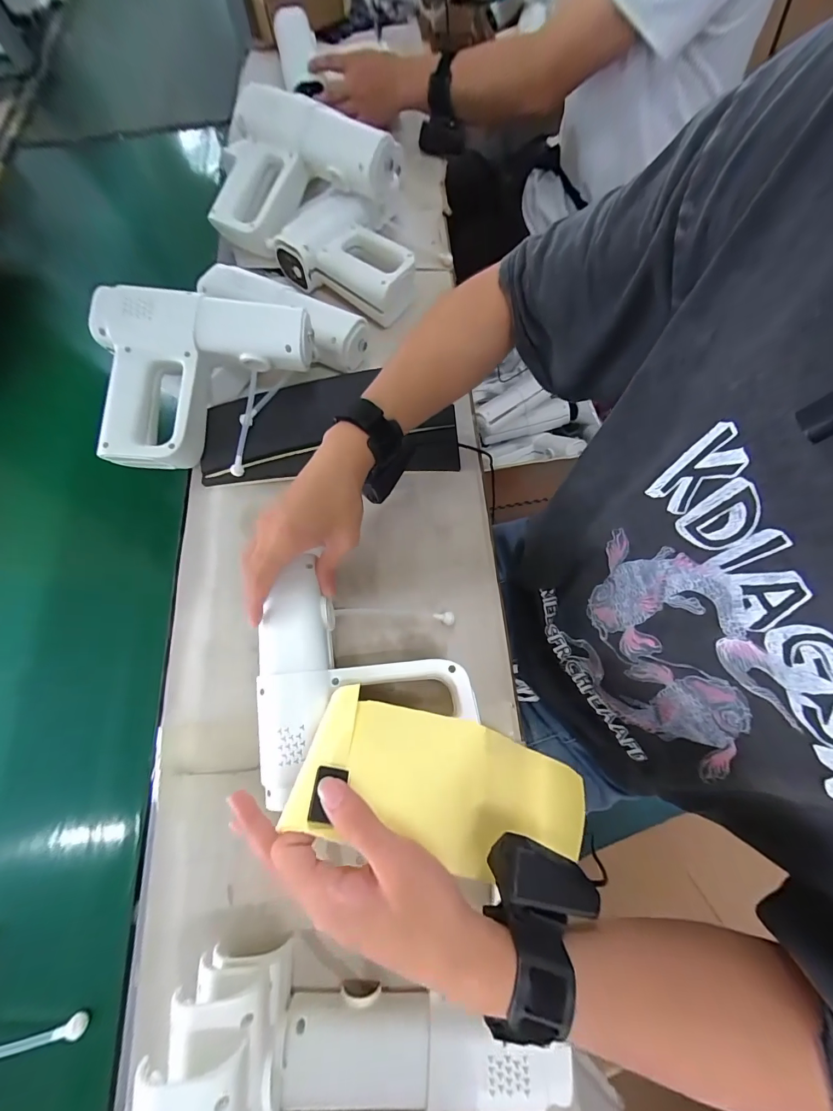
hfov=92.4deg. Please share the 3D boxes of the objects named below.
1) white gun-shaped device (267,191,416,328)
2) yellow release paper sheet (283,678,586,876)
[{"bbox_3d":[-0.088,-0.389,0.527,0.144,0.060,0.183,-33,73,-9],"label":"white gun-shaped device"},{"bbox_3d":[0.028,0.178,0.306,0.225,0.023,0.099,23,43,-11],"label":"yellow release paper sheet"}]

